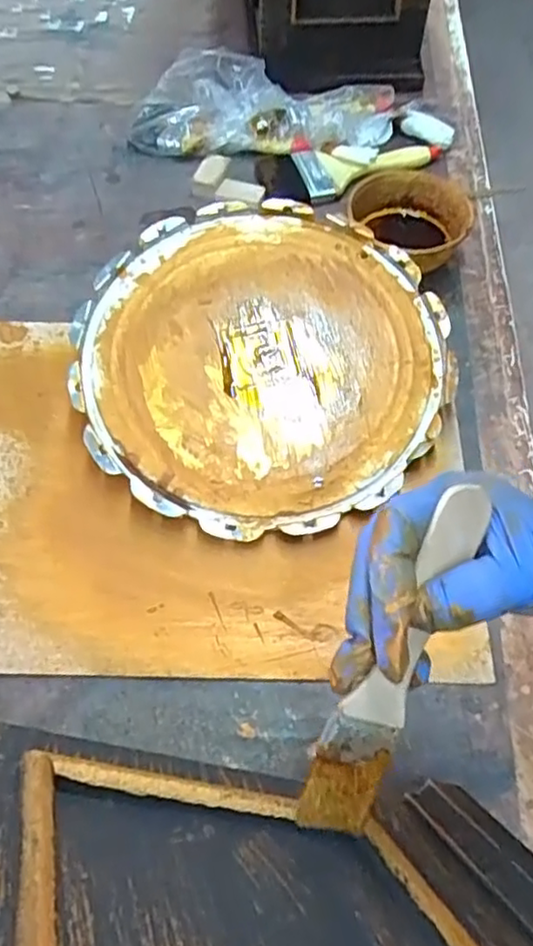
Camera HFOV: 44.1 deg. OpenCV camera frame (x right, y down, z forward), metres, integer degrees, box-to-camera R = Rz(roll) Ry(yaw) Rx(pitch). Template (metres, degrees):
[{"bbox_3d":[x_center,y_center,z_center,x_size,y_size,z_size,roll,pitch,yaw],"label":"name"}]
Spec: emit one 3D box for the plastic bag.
[{"bbox_3d":[-0.008,-0.399,0.722,0.282,0.062,0.109,12,60,7],"label":"plastic bag"}]

